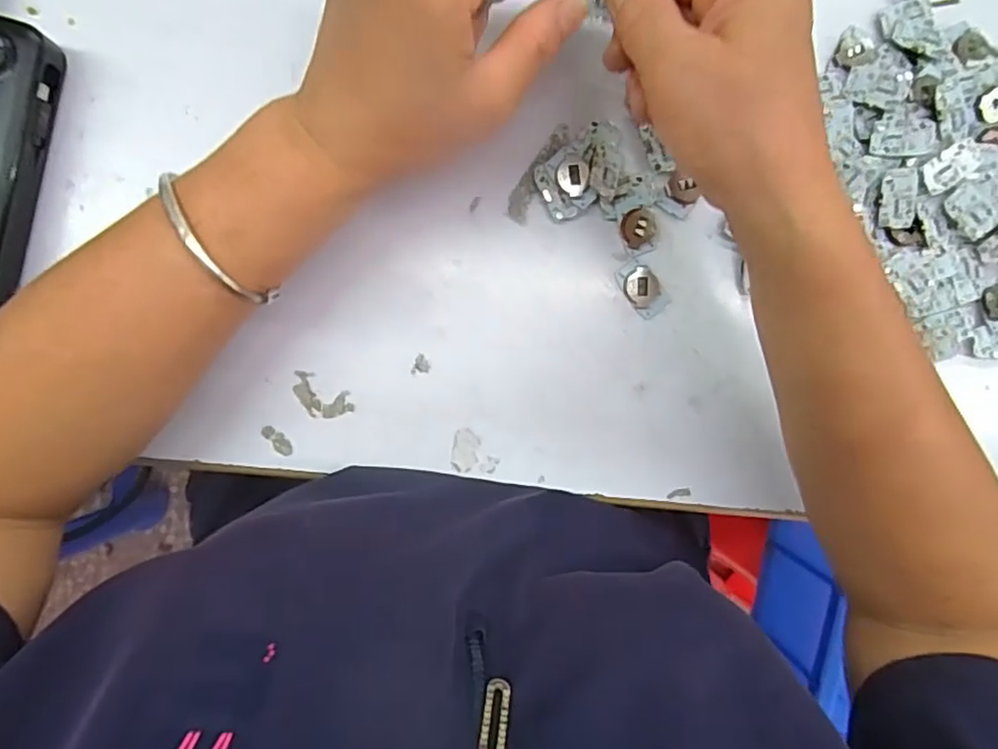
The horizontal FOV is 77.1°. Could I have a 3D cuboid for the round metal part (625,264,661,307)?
[{"bbox_3d":[0.076,-0.045,0.328,0.019,0.004,0.020,0,94,-7],"label":"round metal part"}]

